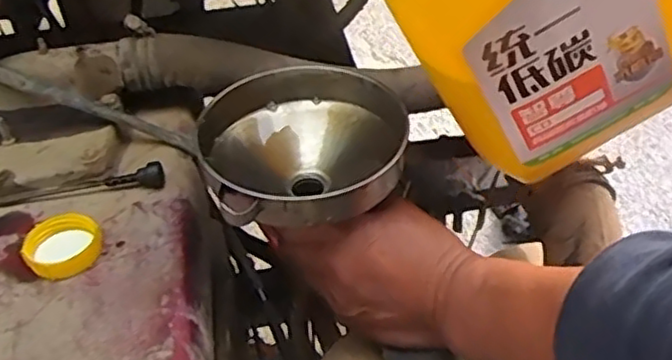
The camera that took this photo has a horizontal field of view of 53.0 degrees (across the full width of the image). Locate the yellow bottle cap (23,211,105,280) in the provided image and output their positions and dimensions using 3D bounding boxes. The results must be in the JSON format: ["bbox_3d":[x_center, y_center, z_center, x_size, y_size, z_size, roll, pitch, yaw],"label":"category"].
[{"bbox_3d":[-0.180,0.042,0.444,0.048,0.014,0.046,-4,45,4],"label":"yellow bottle cap"}]

